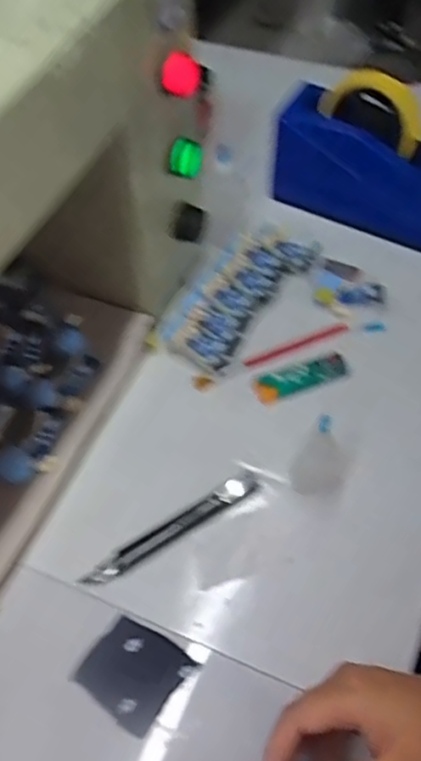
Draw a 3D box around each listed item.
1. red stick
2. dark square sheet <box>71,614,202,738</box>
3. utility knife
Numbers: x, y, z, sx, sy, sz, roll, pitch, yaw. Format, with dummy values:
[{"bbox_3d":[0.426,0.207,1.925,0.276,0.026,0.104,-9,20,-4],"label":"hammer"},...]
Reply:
[{"bbox_3d":[0.076,-0.031,0.592,0.100,0.004,0.011,-20,56,-13],"label":"red stick"},{"bbox_3d":[-0.050,0.189,0.443,0.059,0.004,0.057,33,61,22],"label":"dark square sheet"},{"bbox_3d":[-0.028,0.107,0.494,0.143,0.007,0.017,-29,59,-18],"label":"utility knife"}]

